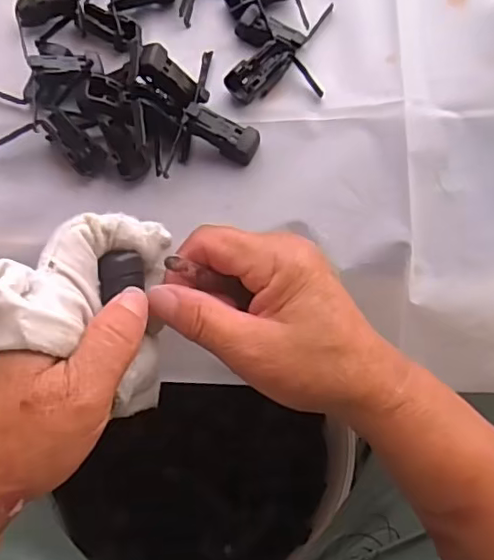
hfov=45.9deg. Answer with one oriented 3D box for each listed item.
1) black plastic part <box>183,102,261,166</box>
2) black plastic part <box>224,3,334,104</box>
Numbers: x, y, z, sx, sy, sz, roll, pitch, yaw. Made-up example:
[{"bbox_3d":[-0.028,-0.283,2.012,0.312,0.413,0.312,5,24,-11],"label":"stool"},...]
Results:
[{"bbox_3d":[-0.016,-0.092,0.363,0.049,0.014,0.019,28,74,-7],"label":"black plastic part"},{"bbox_3d":[0.036,-0.143,0.385,0.095,0.015,0.045,-41,75,-11],"label":"black plastic part"}]

